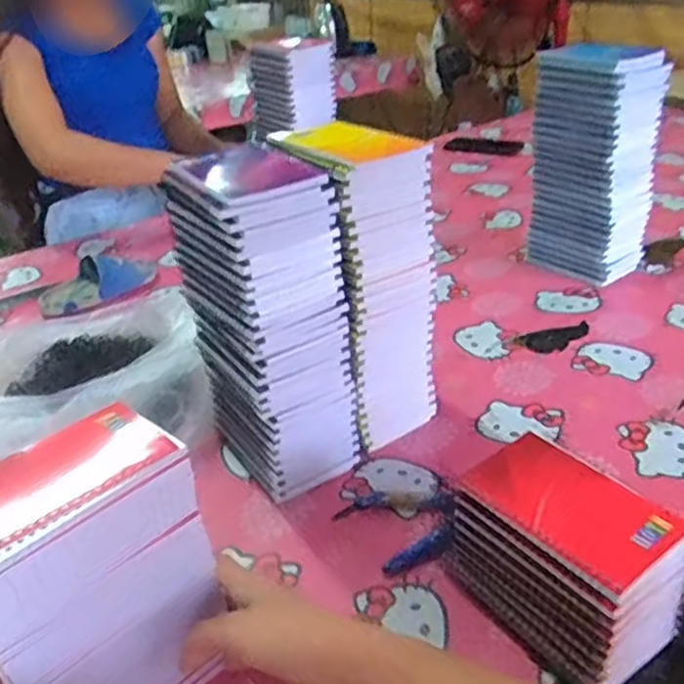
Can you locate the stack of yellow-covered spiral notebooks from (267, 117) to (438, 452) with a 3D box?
[{"bbox_3d":[0.015,-0.047,0.656,0.106,0.294,0.117,-20,34,-23],"label":"stack of yellow-covered spiral notebooks"}]

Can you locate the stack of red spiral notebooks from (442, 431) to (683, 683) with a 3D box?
[{"bbox_3d":[0.149,0.150,0.481,0.090,0.111,0.150,-25,36,-29],"label":"stack of red spiral notebooks"}]

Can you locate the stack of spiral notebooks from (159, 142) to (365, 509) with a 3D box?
[{"bbox_3d":[-0.065,-0.012,0.608,0.104,0.291,0.120,-23,35,-27],"label":"stack of spiral notebooks"}]

